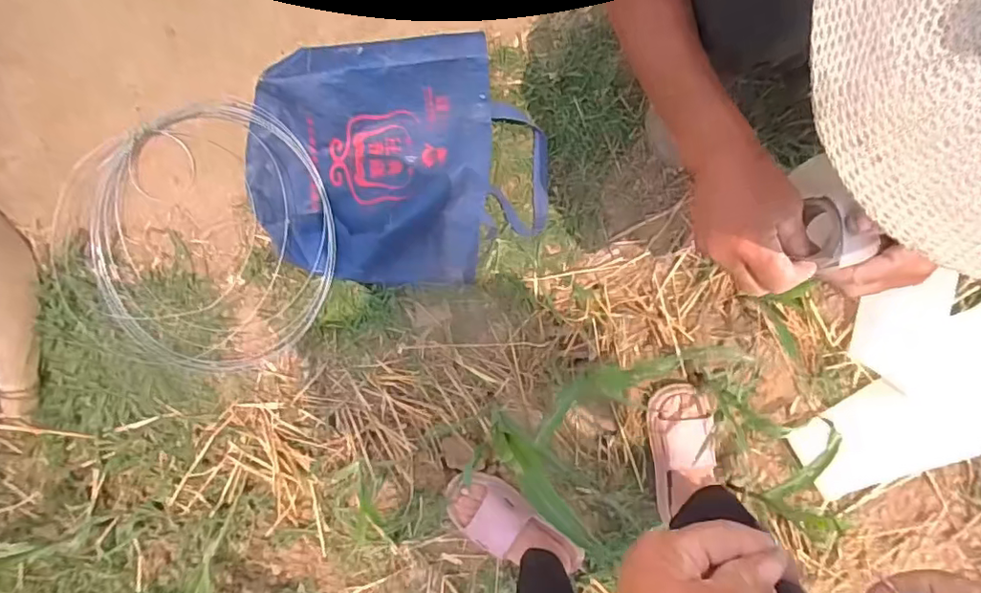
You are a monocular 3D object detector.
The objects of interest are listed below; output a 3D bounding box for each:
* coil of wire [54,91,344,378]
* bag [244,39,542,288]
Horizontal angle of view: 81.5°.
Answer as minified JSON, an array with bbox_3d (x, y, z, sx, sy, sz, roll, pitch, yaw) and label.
[{"bbox_3d":[-0.446,-0.076,0.867,0.432,0.079,0.406,0,91,2],"label":"coil of wire"},{"bbox_3d":[-0.132,-0.196,0.846,0.432,0.101,0.348,1,91,2],"label":"bag"}]

